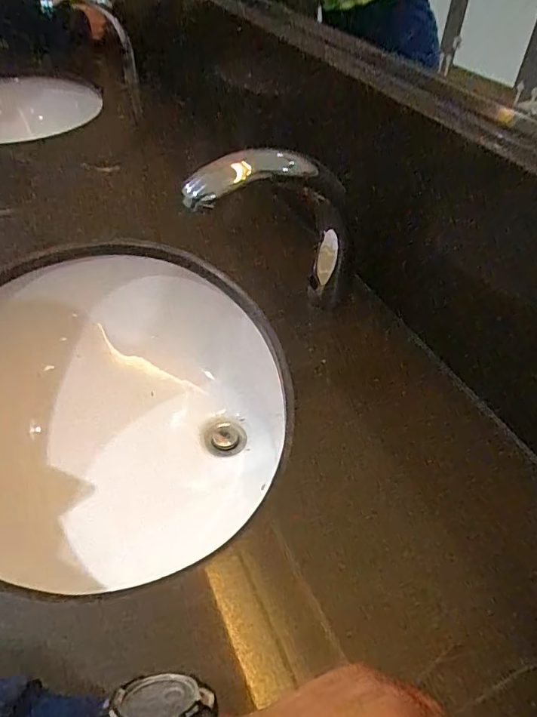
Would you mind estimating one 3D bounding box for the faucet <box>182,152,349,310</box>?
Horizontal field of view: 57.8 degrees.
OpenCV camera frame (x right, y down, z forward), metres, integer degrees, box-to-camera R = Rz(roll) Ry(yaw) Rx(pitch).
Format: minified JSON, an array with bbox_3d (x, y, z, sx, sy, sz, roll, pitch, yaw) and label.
[{"bbox_3d":[0.008,-0.113,0.471,0.170,0.171,0.040,-19,49,-19],"label":"faucet"}]

